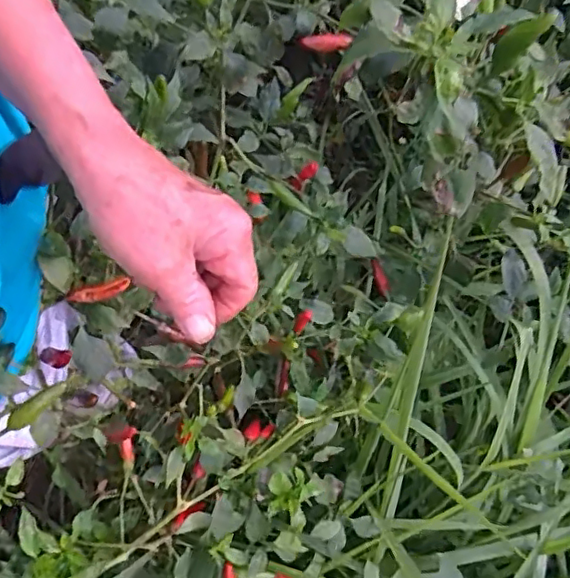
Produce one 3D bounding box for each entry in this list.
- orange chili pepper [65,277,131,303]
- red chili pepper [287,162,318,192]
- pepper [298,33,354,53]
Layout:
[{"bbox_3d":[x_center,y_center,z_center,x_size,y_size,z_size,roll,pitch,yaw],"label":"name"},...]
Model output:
[{"bbox_3d":[-0.123,0.002,0.392,0.047,0.007,0.008,-15,76,17],"label":"orange chili pepper"},{"bbox_3d":[0.015,-0.092,0.484,0.032,0.008,0.011,-37,76,35],"label":"red chili pepper"},{"bbox_3d":[0.031,-0.184,0.443,0.039,0.014,0.010,4,76,14],"label":"pepper"}]

